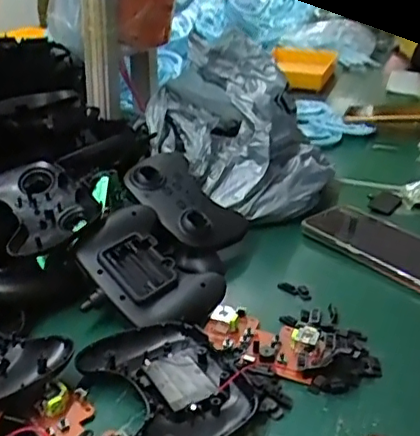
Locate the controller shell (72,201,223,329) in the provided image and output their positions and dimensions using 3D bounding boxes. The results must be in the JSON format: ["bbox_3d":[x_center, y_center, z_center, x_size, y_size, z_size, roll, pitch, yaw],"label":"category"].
[{"bbox_3d":[-0.050,0.043,0.481,0.085,0.028,0.115,-32,66,-28],"label":"controller shell"}]

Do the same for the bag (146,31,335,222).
[{"bbox_3d":[0.039,-0.099,0.657,0.211,0.155,0.187,1,27,-2],"label":"bag"}]

